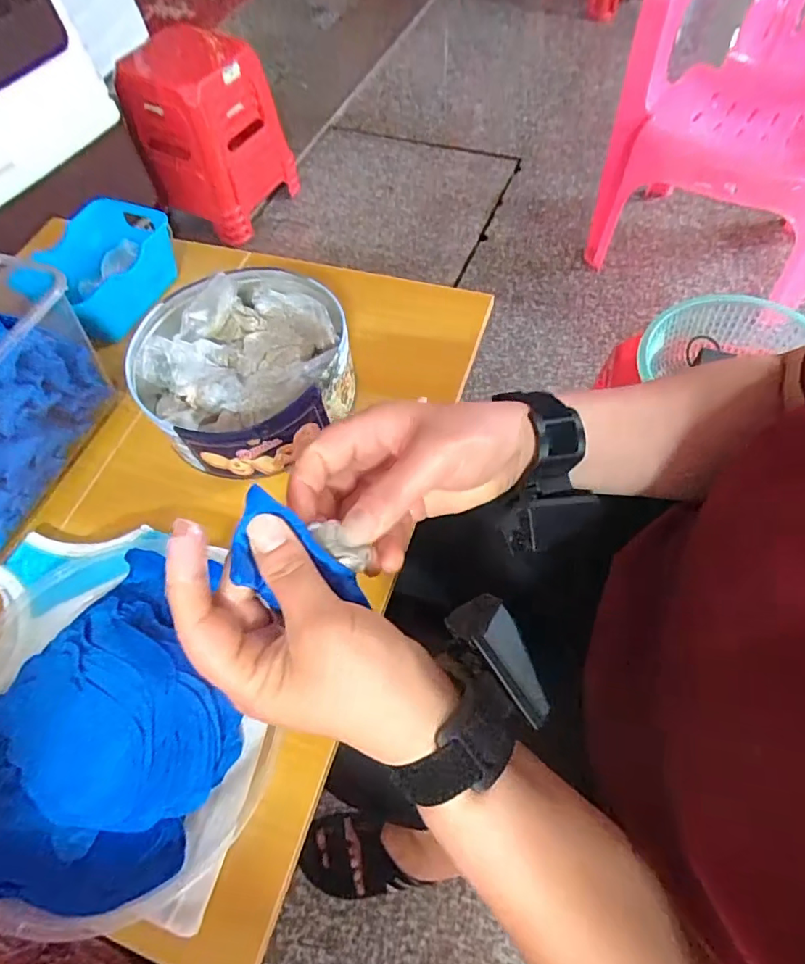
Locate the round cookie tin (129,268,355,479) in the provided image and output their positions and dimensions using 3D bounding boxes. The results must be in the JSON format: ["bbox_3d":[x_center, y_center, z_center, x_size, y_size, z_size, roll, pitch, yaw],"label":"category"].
[{"bbox_3d":[-0.138,-0.107,0.496,0.184,0.068,0.178,-2,60,3],"label":"round cookie tin"}]

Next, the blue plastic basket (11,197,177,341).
[{"bbox_3d":[-0.323,-0.229,0.577,0.113,0.058,0.153,19,63,14],"label":"blue plastic basket"}]

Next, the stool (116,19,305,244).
[{"bbox_3d":[-0.482,-0.850,1.331,0.272,0.376,0.304,28,66,18],"label":"stool"}]

